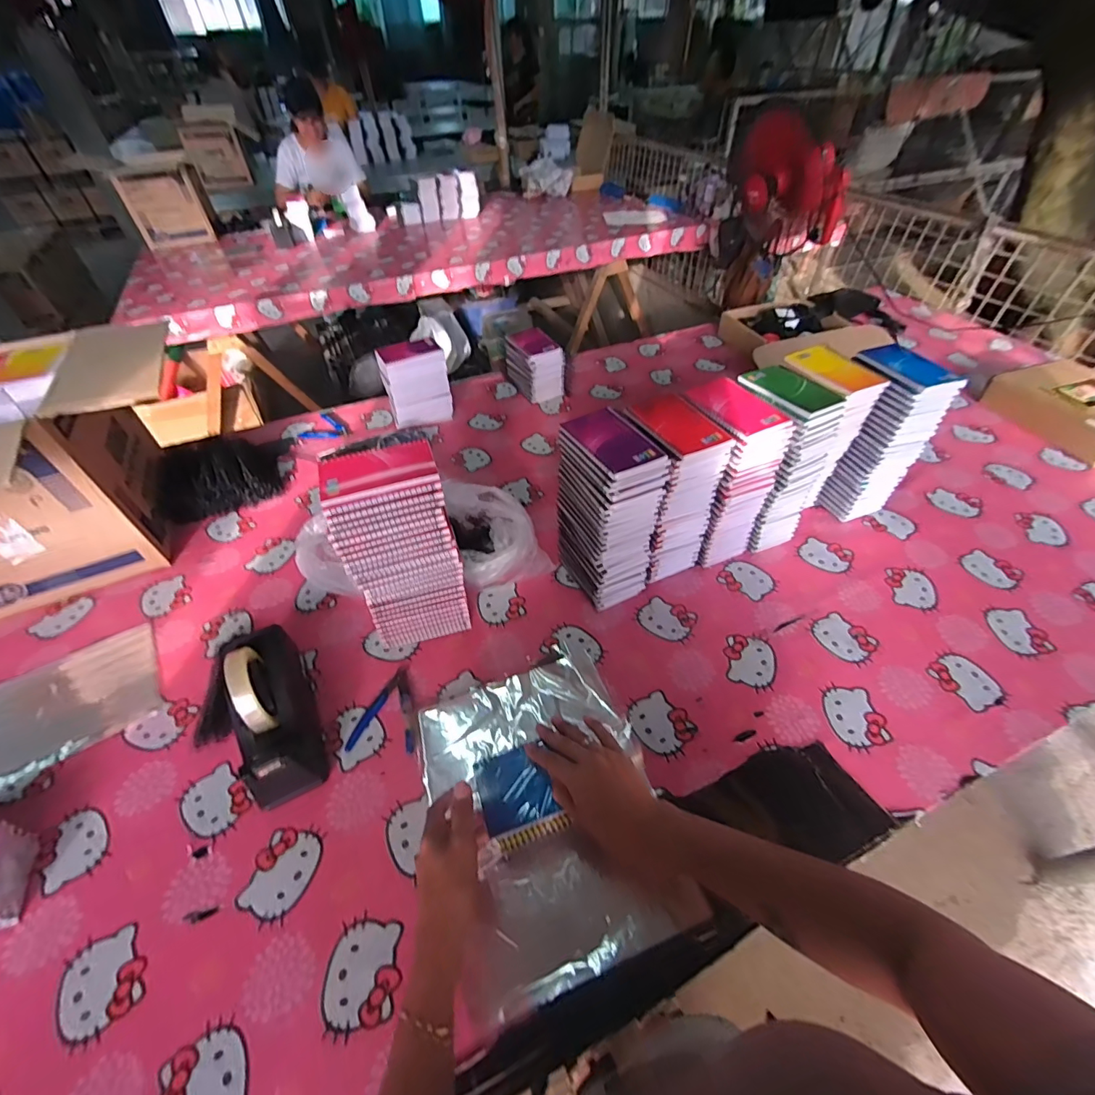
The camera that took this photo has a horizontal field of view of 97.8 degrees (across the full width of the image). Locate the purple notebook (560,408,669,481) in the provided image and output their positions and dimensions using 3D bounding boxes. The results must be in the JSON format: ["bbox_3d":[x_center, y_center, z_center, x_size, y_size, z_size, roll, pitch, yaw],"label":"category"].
[{"bbox_3d":[0.083,-0.138,0.624,0.087,0.012,0.126,-24,51,-19],"label":"purple notebook"}]

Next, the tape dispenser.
[{"bbox_3d":[-0.349,0.197,0.604,0.075,0.129,0.222,-21,49,-18],"label":"tape dispenser"}]

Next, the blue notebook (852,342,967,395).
[{"bbox_3d":[0.547,-0.274,0.726,0.095,0.015,0.127,-10,48,-8],"label":"blue notebook"}]

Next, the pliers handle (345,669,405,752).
[{"bbox_3d":[-0.235,0.219,0.656,0.016,0.007,0.122,19,49,19],"label":"pliers handle"}]

